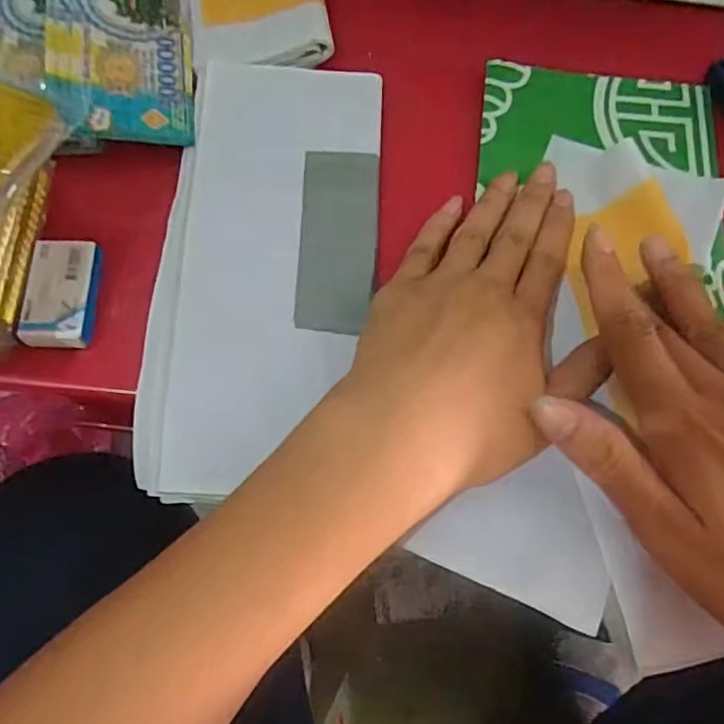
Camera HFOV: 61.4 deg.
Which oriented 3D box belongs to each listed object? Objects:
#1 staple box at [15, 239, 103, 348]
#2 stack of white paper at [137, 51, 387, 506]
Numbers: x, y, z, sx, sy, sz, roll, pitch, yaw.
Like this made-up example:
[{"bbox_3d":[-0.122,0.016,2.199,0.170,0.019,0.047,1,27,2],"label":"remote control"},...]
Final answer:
[{"bbox_3d":[-0.145,-0.033,0.293,0.031,0.009,0.053,1,71,-1],"label":"staple box"},{"bbox_3d":[-0.047,-0.053,0.307,0.103,0.009,0.237,4,71,0],"label":"stack of white paper"}]

